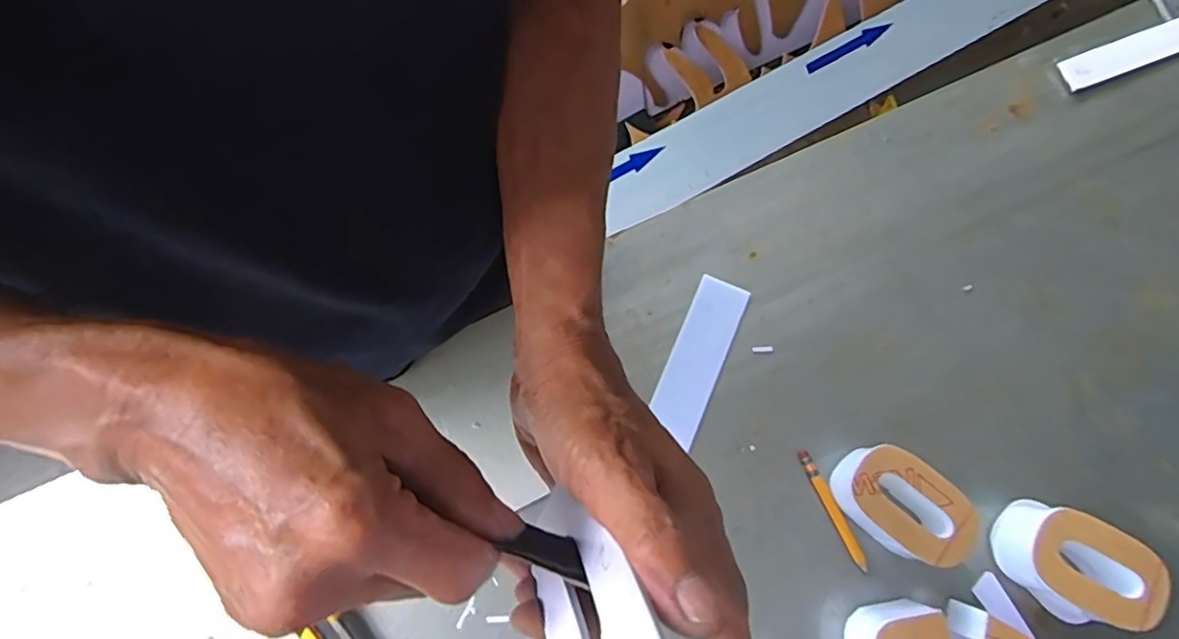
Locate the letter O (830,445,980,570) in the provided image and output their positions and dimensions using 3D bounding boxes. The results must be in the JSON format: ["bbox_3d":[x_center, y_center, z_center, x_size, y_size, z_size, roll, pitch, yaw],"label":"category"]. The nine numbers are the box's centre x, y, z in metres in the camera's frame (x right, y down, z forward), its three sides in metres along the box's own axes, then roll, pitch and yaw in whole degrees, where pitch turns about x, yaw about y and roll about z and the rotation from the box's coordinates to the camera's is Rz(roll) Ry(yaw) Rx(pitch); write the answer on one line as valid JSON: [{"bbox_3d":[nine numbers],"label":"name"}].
[{"bbox_3d":[0.215,0.127,0.434,0.082,0.045,0.052,42,79,10],"label":"letter O"}]

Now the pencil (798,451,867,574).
[{"bbox_3d":[0.173,0.135,0.451,0.009,0.007,0.087,-23,77,-6],"label":"pencil"}]

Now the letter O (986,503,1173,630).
[{"bbox_3d":[0.325,0.164,0.422,0.082,0.050,0.056,39,79,9],"label":"letter O"}]

